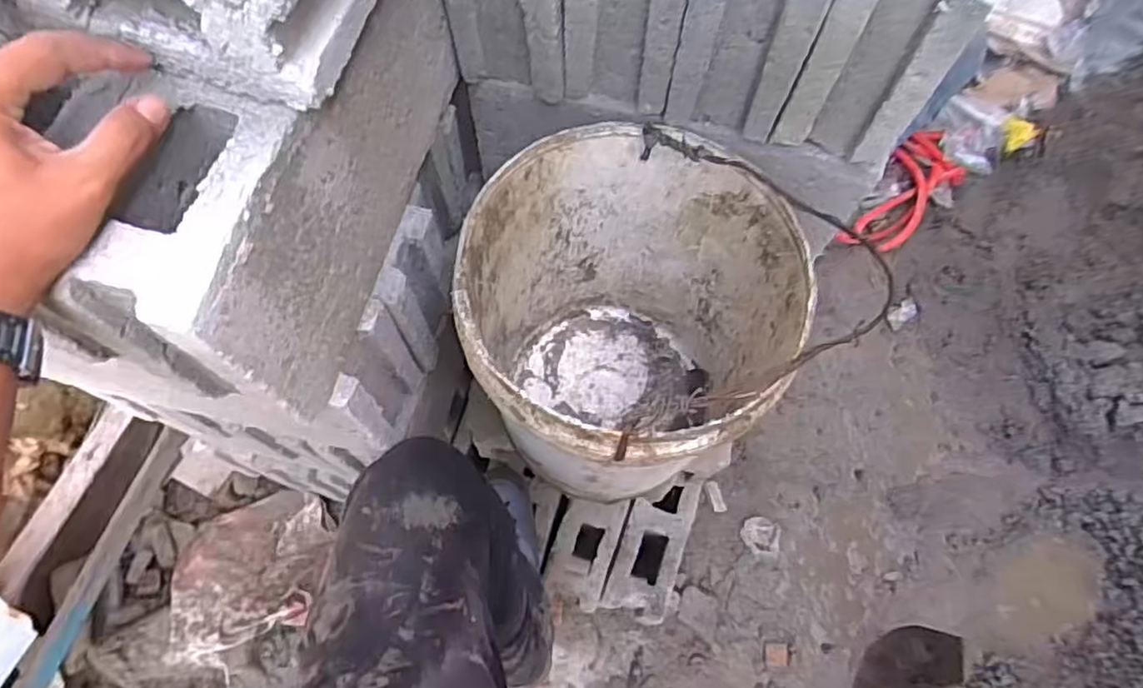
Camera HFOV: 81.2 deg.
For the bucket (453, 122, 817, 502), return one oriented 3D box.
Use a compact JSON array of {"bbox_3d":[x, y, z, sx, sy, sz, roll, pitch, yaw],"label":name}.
[{"bbox_3d":[0.049,0.004,0.728,0.298,0.374,0.301,0,68,-1],"label":"bucket"}]

